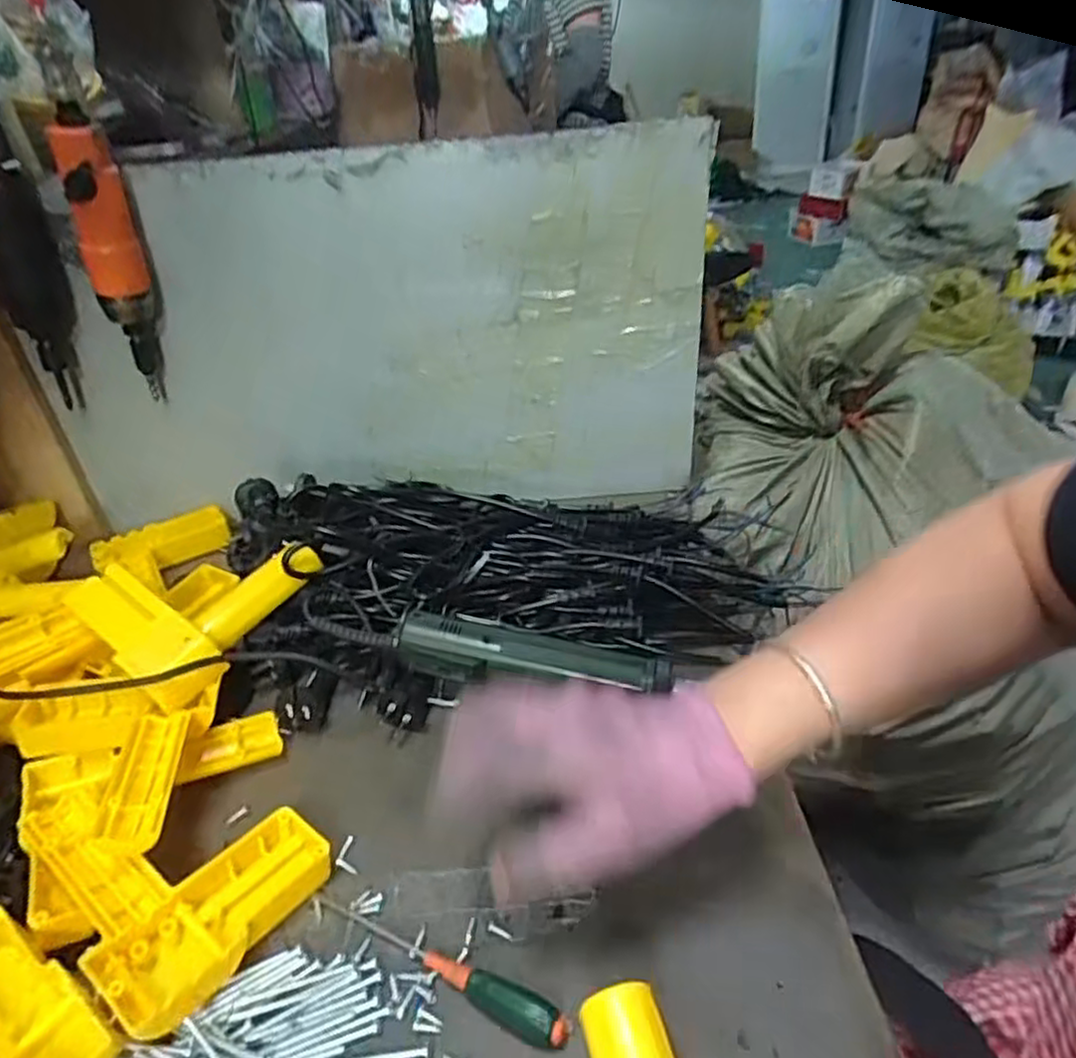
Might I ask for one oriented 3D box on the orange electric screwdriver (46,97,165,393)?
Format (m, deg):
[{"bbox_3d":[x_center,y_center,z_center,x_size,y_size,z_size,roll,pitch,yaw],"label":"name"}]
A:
[{"bbox_3d":[-0.324,-0.203,0.557,0.045,0.199,0.045,-20,37,-21],"label":"orange electric screwdriver"}]

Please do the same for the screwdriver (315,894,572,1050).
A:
[{"bbox_3d":[-0.052,0.213,0.356,0.146,0.017,0.019,13,38,24],"label":"screwdriver"}]

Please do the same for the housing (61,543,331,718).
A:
[{"bbox_3d":[-0.244,0.051,0.514,0.112,0.056,0.140,14,38,24],"label":"housing"}]

